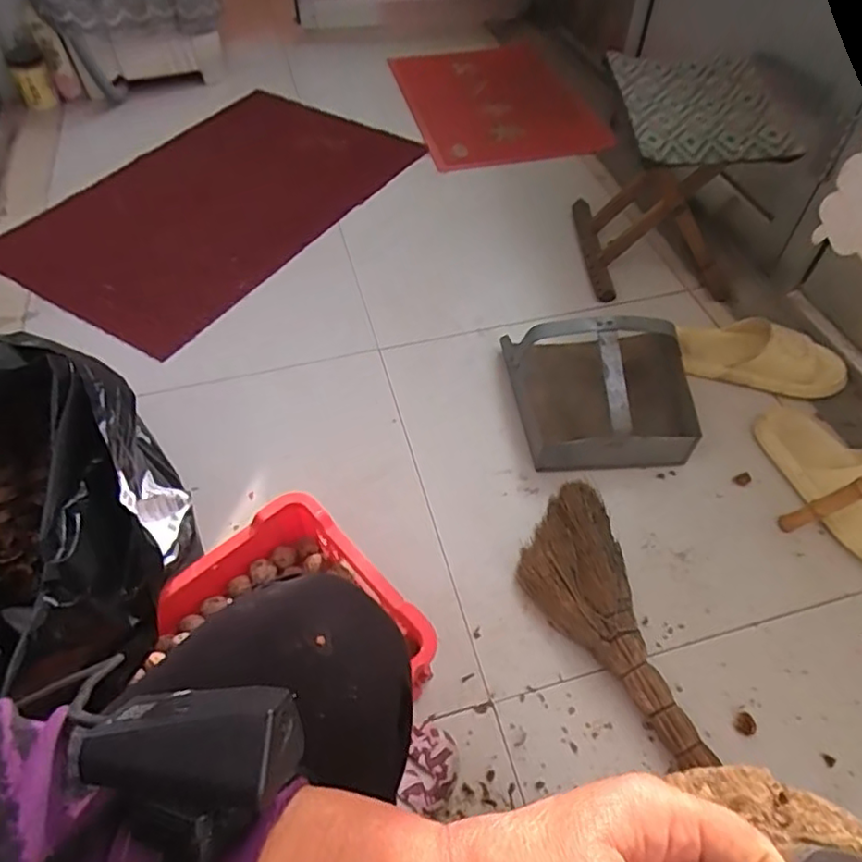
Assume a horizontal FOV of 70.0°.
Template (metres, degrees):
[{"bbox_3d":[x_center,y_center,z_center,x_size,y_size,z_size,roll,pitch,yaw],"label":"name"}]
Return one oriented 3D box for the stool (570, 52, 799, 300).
[{"bbox_3d":[0.426,-0.437,1.106,0.244,0.312,0.321,-2,52,-3],"label":"stool"}]

